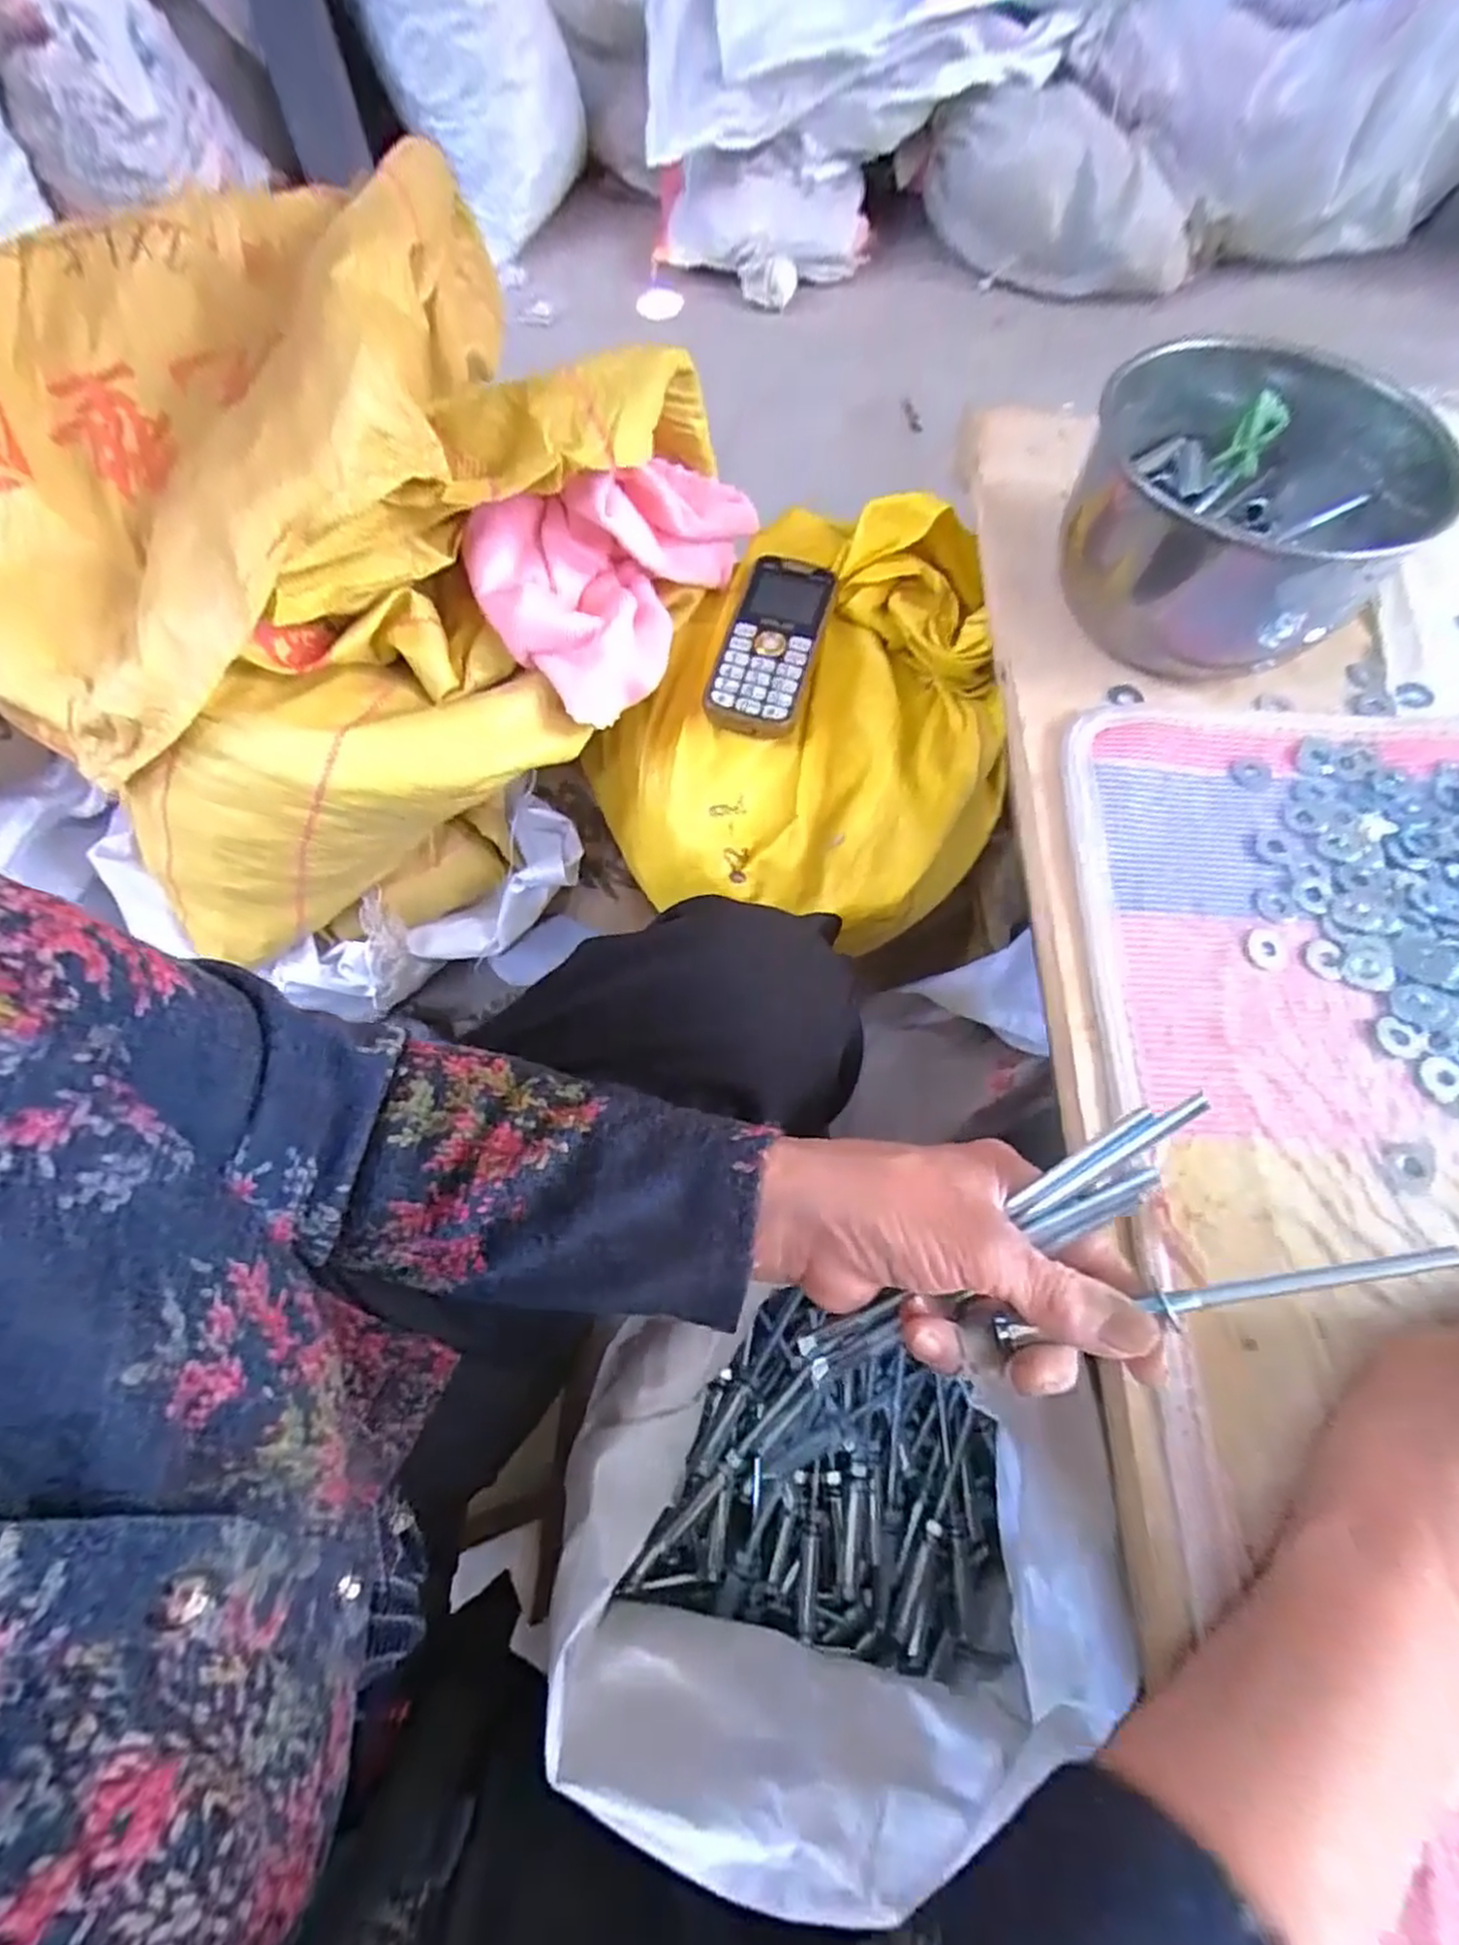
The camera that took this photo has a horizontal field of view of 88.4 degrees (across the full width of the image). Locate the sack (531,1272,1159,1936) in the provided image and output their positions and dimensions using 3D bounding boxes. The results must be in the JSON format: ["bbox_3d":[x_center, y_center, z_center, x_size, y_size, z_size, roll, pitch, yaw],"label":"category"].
[{"bbox_3d":[0.043,0.289,0.389,0.245,0.167,0.228,-3,67,-3],"label":"sack"}]

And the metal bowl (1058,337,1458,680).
[{"bbox_3d":[0.267,-0.245,0.401,0.161,0.087,0.159,1,66,-1],"label":"metal bowl"}]

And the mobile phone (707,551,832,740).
[{"bbox_3d":[0.027,-0.207,0.467,0.057,0.015,0.127,16,79,0],"label":"mobile phone"}]

